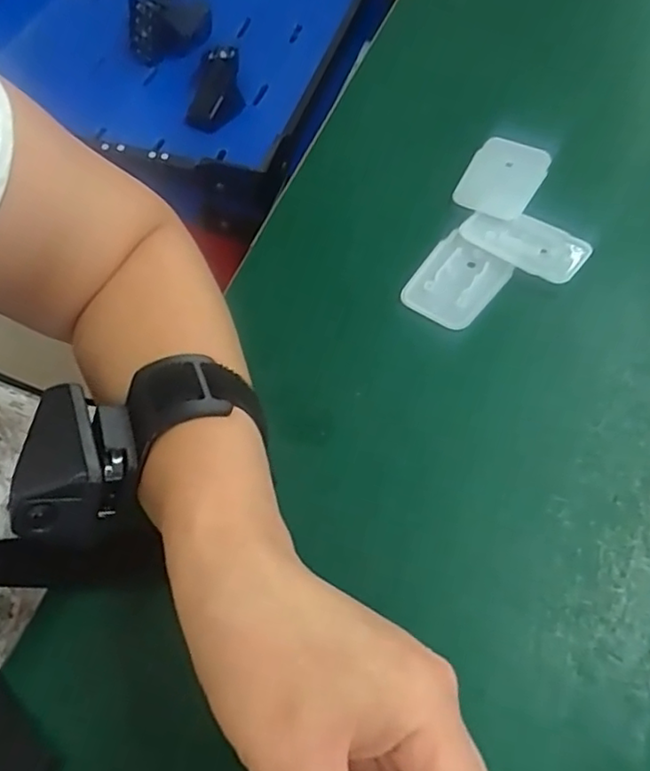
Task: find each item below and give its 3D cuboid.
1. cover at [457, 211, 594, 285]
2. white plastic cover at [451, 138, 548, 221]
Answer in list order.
[{"bbox_3d":[0.113,-0.082,0.353,0.068,0.004,0.037,33,65,20],"label":"cover"},{"bbox_3d":[0.109,-0.130,0.384,0.043,0.006,0.064,27,63,17],"label":"white plastic cover"}]

